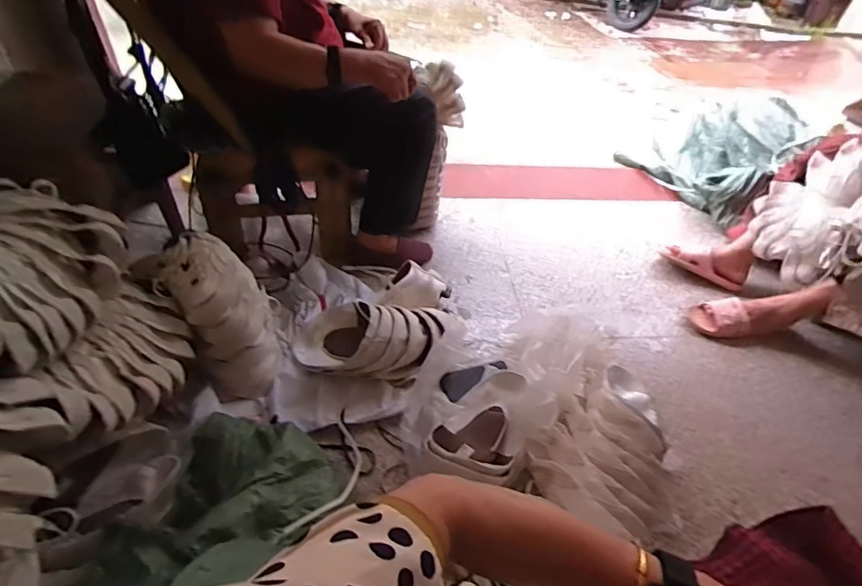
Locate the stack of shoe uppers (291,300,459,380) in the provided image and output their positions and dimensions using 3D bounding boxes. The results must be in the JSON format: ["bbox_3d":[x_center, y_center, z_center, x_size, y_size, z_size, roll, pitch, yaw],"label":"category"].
[{"bbox_3d":[-0.130,0.094,1.011,0.341,0.117,0.172,6,46,-1],"label":"stack of shoe uppers"}]

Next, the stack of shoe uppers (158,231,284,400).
[{"bbox_3d":[-0.411,0.043,0.964,0.186,0.345,0.114,-31,28,-31],"label":"stack of shoe uppers"}]

